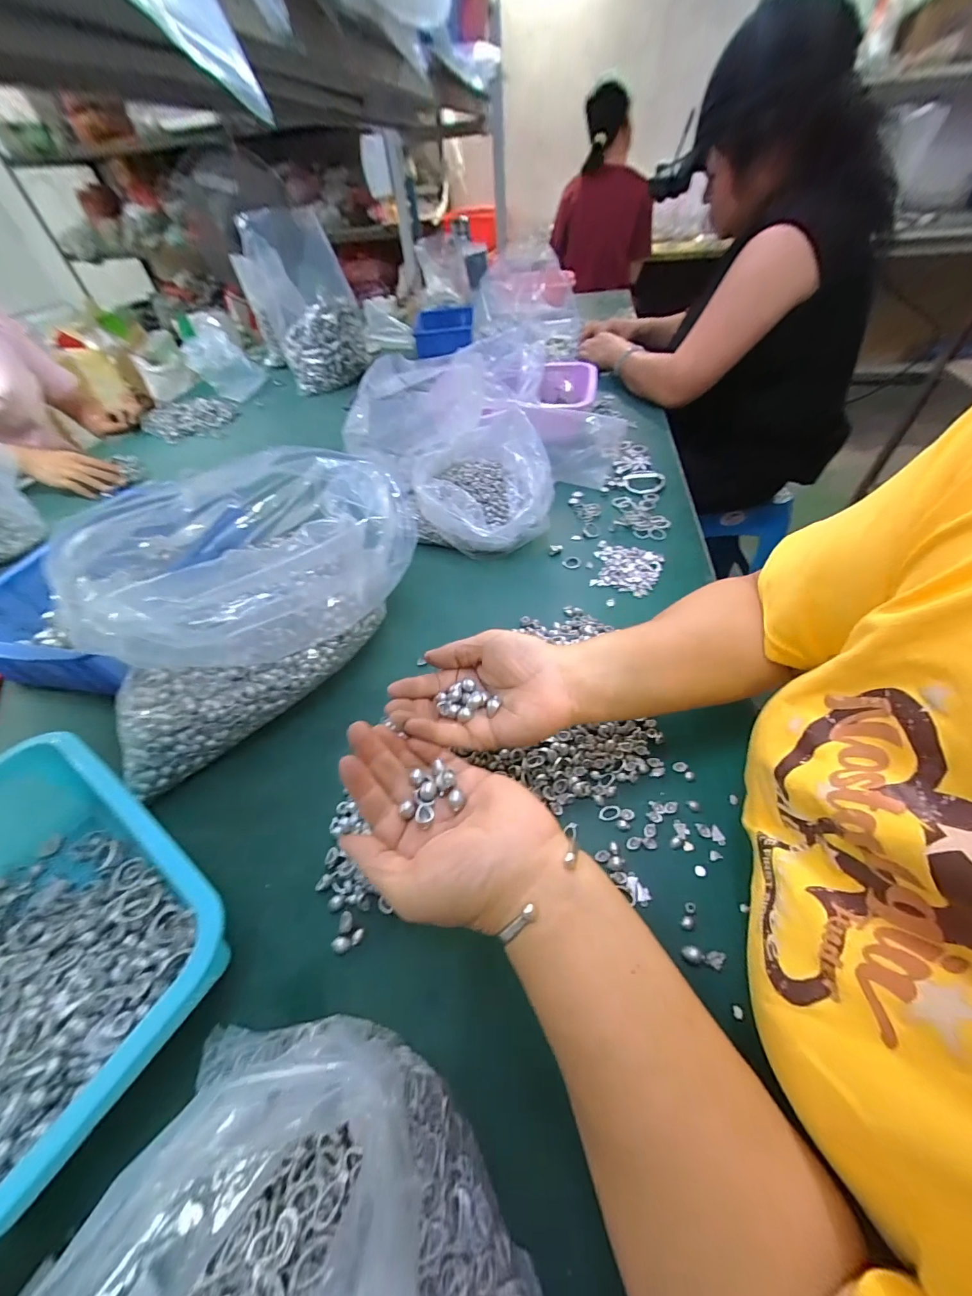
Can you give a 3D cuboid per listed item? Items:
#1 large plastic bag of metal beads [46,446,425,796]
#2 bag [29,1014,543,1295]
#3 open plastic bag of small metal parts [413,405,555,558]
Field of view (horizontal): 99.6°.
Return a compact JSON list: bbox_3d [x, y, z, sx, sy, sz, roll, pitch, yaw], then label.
[{"bbox_3d":[-0.232,-0.065,0.404,0.324,0.161,0.203,-33,54,-21],"label":"large plastic bag of metal beads"},{"bbox_3d":[-0.086,0.260,0.169,0.202,0.090,0.152,14,53,17],"label":"bag"},{"bbox_3d":[-0.012,-0.234,0.576,0.181,0.108,0.225,-13,50,-5],"label":"open plastic bag of small metal parts"}]

